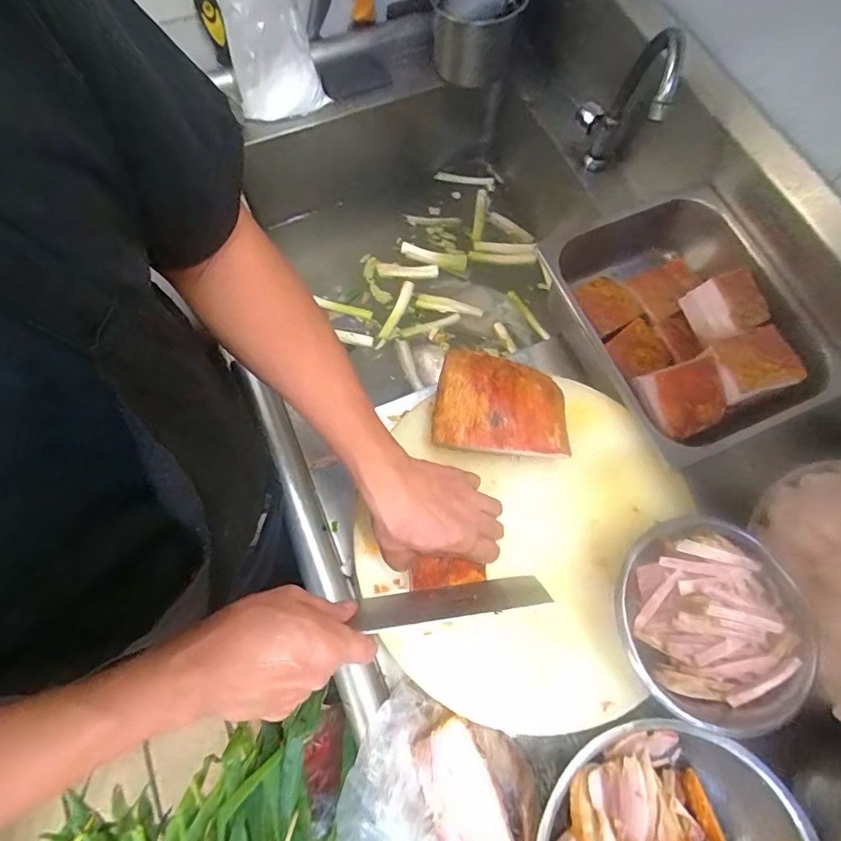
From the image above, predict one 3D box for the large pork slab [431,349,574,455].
[{"bbox_3d":[0.085,-0.012,0.500,0.136,0.066,0.102,11,72,2],"label":"large pork slab"}]

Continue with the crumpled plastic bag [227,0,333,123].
[{"bbox_3d":[-0.220,-0.553,0.702,0.131,0.160,0.054,3,72,0],"label":"crumpled plastic bag"}]

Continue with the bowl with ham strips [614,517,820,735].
[{"bbox_3d":[0.259,0.182,0.433,0.163,0.083,0.162,0,72,-1],"label":"bowl with ham strips"}]

